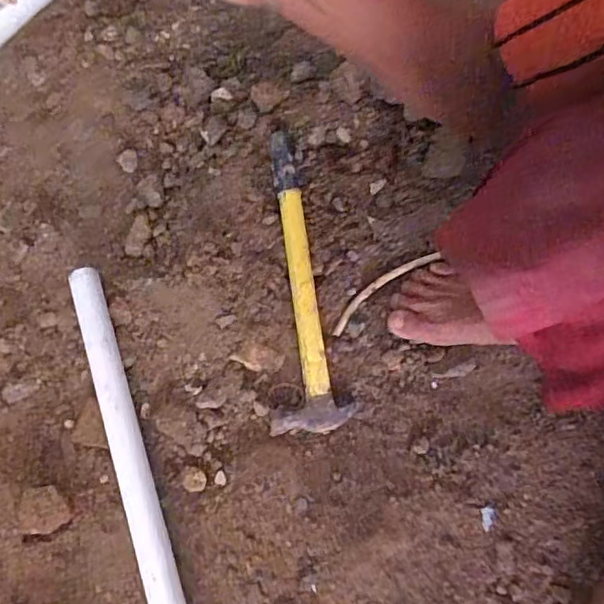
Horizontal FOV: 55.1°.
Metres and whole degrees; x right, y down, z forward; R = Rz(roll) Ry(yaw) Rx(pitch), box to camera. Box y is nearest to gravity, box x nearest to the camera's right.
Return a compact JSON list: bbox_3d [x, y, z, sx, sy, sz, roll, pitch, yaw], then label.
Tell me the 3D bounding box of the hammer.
[{"bbox_3d":[-0.007,-0.033,0.648,0.081,0.034,0.347,-6,71,-2],"label":"hammer"}]

